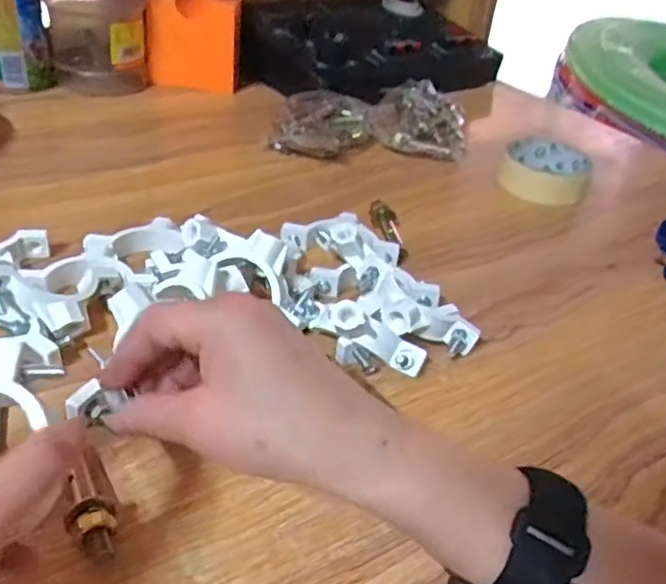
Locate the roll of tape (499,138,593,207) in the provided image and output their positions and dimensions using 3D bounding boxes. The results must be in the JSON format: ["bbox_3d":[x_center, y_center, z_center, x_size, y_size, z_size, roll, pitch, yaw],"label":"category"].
[{"bbox_3d":[0.203,-0.118,0.634,0.077,0.029,0.084,5,35,-4],"label":"roll of tape"}]

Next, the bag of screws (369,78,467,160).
[{"bbox_3d":[0.092,-0.183,0.698,0.099,0.038,0.122,10,35,4],"label":"bag of screws"}]

